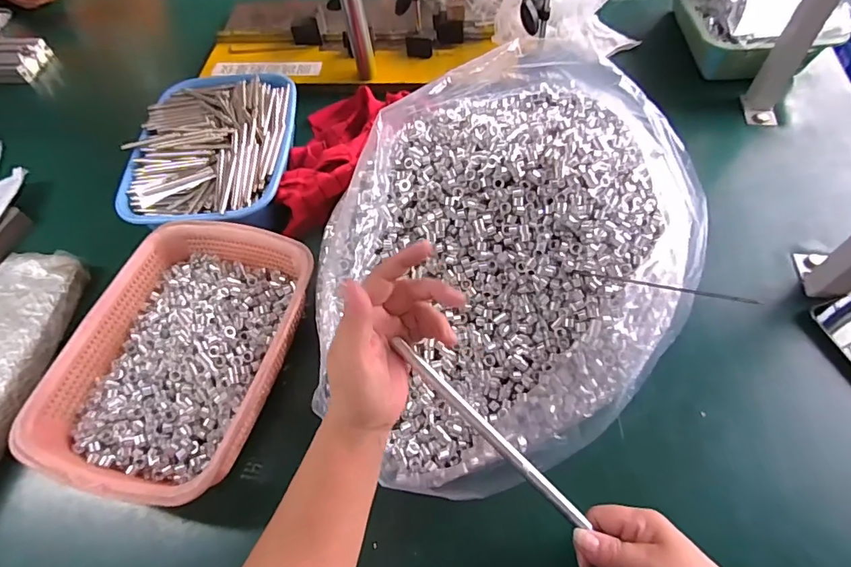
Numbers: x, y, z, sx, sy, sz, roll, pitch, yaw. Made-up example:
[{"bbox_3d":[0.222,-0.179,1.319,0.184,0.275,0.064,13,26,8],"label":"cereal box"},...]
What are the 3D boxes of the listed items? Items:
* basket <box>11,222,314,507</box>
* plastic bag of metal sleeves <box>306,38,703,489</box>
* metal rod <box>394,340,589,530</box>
[{"bbox_3d":[-0.256,0.073,0.522,0.222,0.070,0.299,12,60,12],"label":"basket"},{"bbox_3d":[0.084,-0.048,0.526,0.447,0.141,0.455,-18,58,-7],"label":"plastic bag of metal sleeves"},{"bbox_3d":[0.051,0.121,0.388,0.201,0.007,0.010,44,69,6],"label":"metal rod"}]

